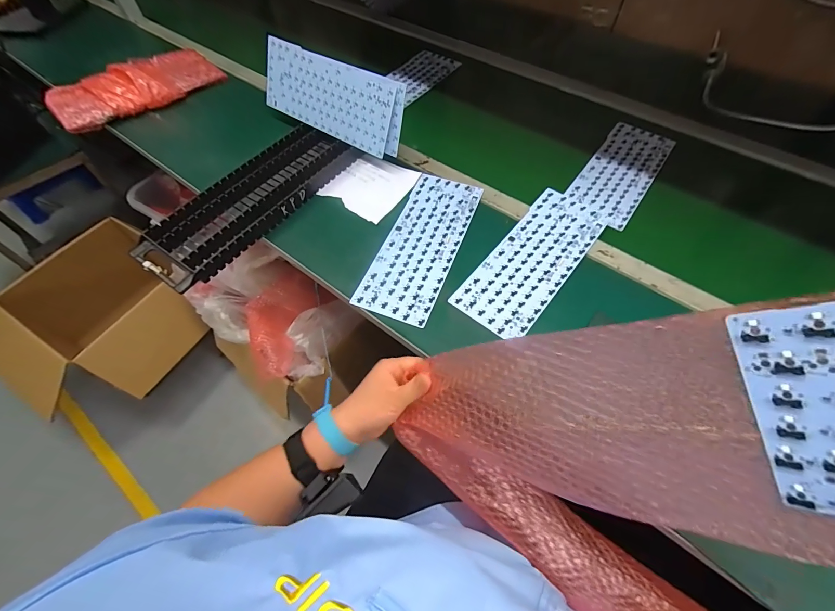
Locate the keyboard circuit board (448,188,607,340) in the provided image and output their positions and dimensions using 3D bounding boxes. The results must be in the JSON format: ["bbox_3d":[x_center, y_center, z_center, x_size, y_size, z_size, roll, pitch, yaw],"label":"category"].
[{"bbox_3d":[0.189,-0.075,0.582,0.118,0.005,0.304,35,65,19],"label":"keyboard circuit board"}]

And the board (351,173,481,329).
[{"bbox_3d":[0.010,-0.108,0.605,0.120,0.004,0.305,18,61,11],"label":"board"}]

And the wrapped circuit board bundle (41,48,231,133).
[{"bbox_3d":[-0.640,-0.504,0.829,0.185,0.053,0.349,39,66,21],"label":"wrapped circuit board bundle"}]

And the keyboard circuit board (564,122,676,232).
[{"bbox_3d":[0.396,-0.263,0.702,0.121,0.011,0.306,32,64,18],"label":"keyboard circuit board"}]

